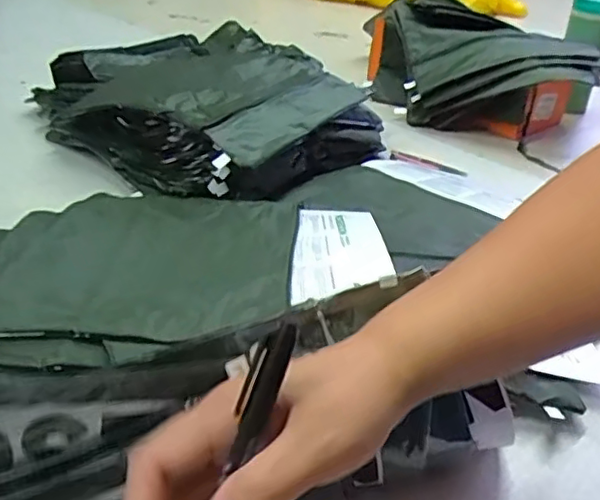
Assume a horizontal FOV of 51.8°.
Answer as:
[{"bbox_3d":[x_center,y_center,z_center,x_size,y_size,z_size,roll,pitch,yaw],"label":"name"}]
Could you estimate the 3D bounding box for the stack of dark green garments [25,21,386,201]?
[{"bbox_3d":[-0.117,-0.203,0.782,0.403,0.069,0.353,30,38,34],"label":"stack of dark green garments"}]

